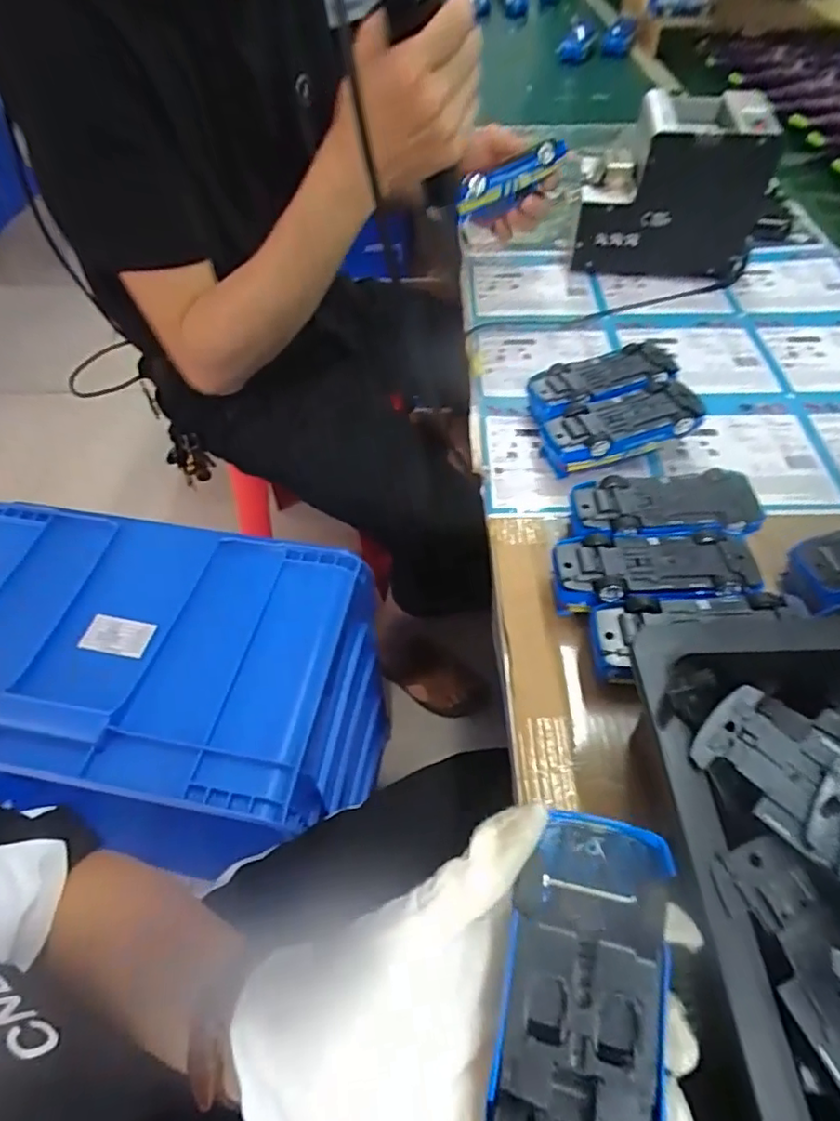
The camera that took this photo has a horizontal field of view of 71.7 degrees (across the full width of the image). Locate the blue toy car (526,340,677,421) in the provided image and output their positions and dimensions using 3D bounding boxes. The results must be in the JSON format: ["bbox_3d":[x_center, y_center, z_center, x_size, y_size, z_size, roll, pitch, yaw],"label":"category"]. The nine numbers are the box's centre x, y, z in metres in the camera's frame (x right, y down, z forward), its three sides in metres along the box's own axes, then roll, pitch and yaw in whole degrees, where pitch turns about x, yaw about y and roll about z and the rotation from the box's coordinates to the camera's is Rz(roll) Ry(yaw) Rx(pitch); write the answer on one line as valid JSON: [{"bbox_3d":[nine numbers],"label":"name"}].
[{"bbox_3d":[0.161,-0.153,0.524,0.133,0.044,0.066,-15,54,-9],"label":"blue toy car"}]

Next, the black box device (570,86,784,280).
[{"bbox_3d":[0.278,-0.420,0.654,0.193,0.140,0.140,9,54,8],"label":"black box device"}]

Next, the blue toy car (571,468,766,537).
[{"bbox_3d":[0.177,-0.032,0.431,0.136,0.038,0.061,-4,54,-3],"label":"blue toy car"}]

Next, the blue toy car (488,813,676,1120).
[{"bbox_3d":[0.054,0.159,0.196,0.050,0.028,0.131,9,67,11],"label":"blue toy car"}]

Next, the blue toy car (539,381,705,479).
[{"bbox_3d":[0.167,-0.108,0.490,0.129,0.044,0.060,-12,54,-7],"label":"blue toy car"}]

